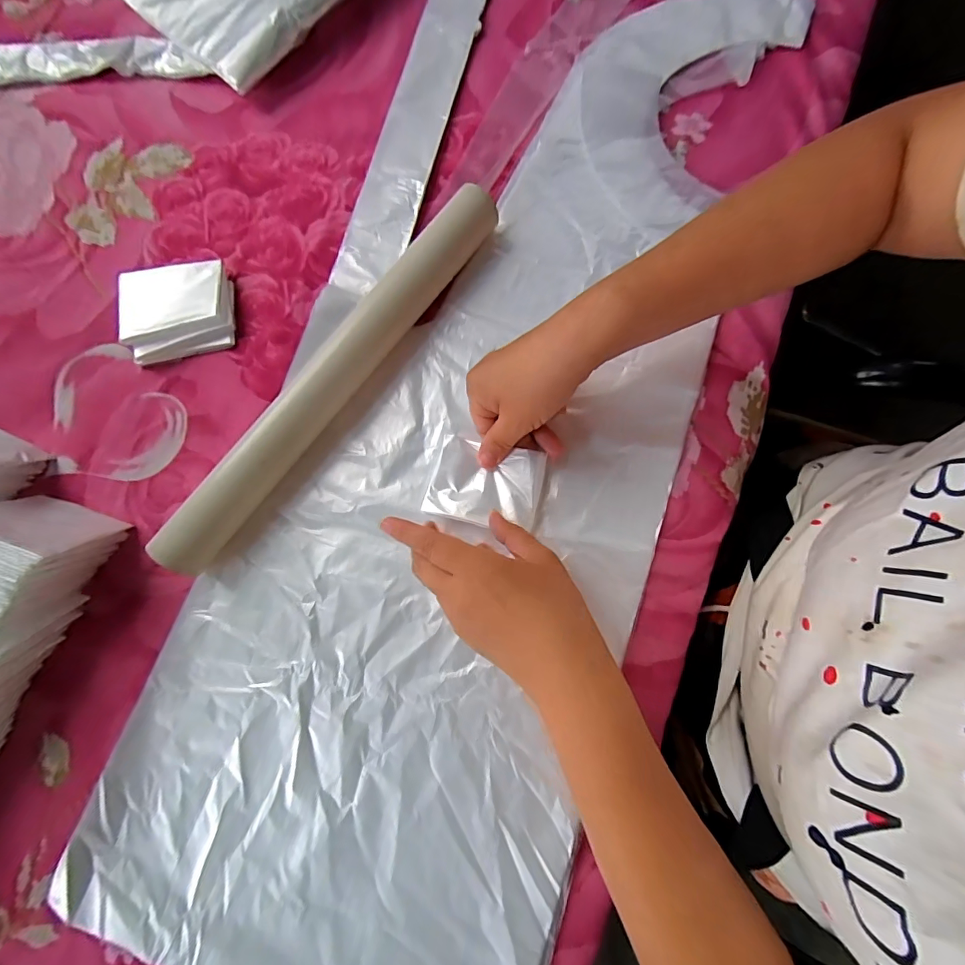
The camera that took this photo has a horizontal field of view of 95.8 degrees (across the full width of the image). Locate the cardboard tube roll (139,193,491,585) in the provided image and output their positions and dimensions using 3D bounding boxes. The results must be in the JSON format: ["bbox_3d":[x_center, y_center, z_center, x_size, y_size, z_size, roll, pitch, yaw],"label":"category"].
[{"bbox_3d":[-0.108,-0.083,0.327,0.034,0.043,0.348,37,82,8],"label":"cardboard tube roll"}]

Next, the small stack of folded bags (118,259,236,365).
[{"bbox_3d":[-0.254,-0.143,0.364,0.088,0.019,0.078,-14,78,-2],"label":"small stack of folded bags"}]

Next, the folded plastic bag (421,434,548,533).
[{"bbox_3d":[0.002,0.000,0.320,0.080,0.012,0.059,14,79,4],"label":"folded plastic bag"}]

